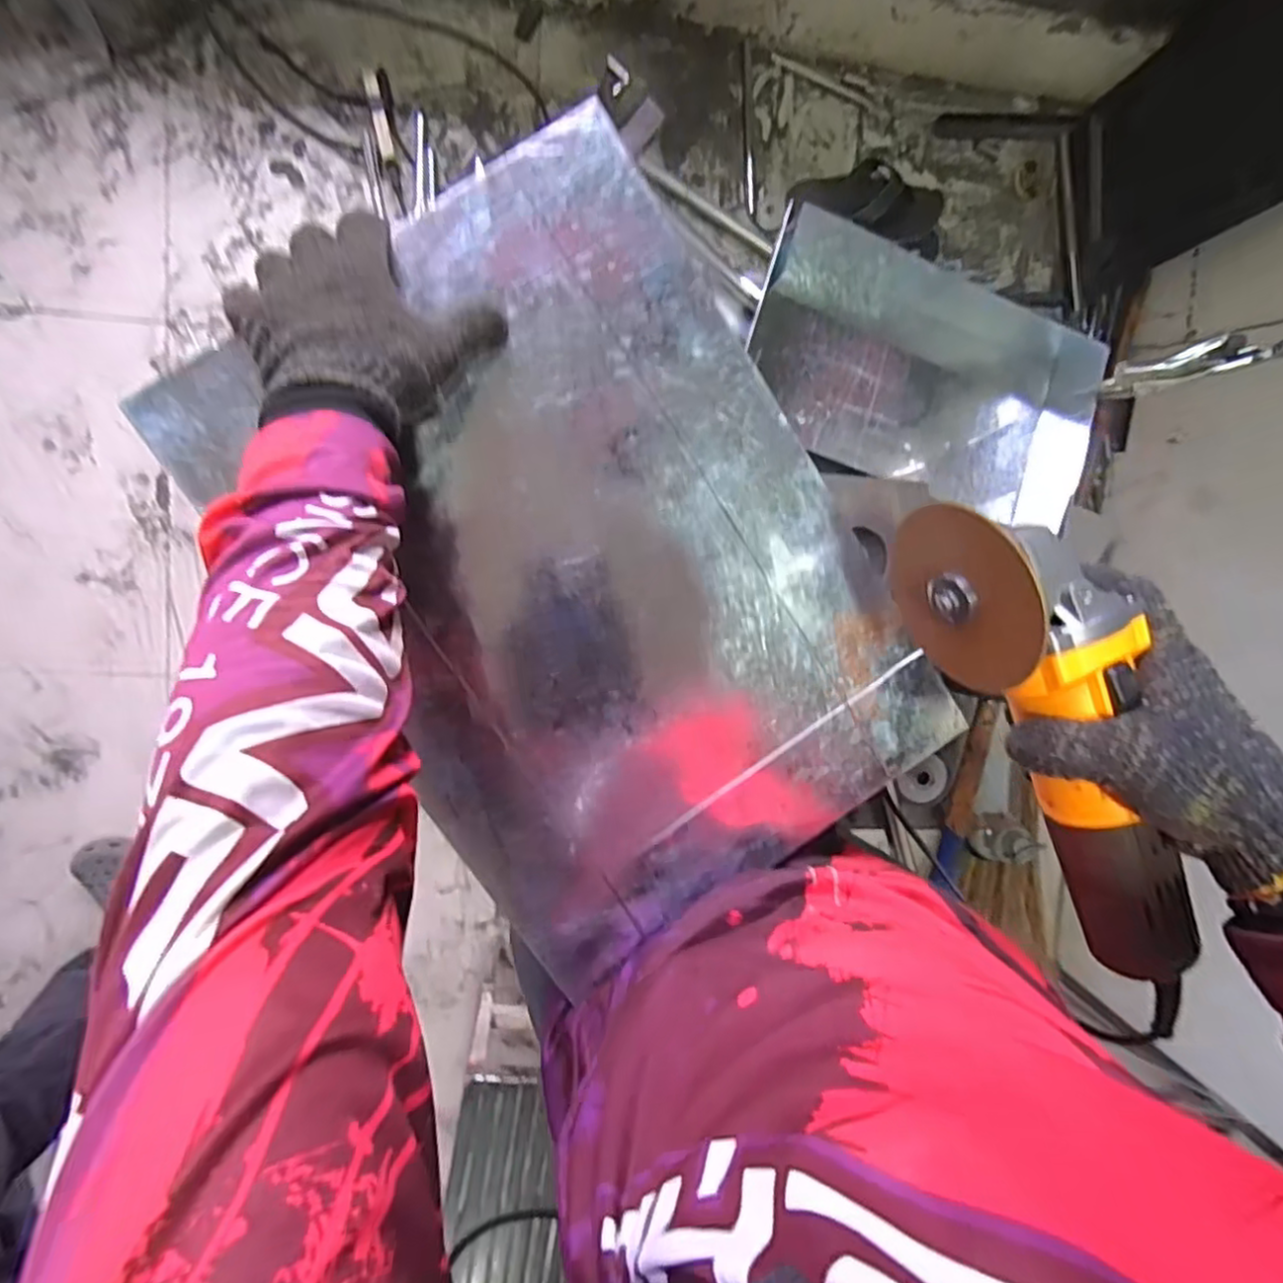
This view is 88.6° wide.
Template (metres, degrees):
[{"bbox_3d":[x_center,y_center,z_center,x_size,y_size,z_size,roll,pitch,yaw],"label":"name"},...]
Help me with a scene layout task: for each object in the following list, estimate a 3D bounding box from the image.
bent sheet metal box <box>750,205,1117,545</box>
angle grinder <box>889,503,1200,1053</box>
[{"bbox_3d":[0.306,-0.291,0.730,0.393,0.077,0.246,17,90,-9],"label":"bent sheet metal box"},{"bbox_3d":[0.234,0.054,0.358,0.082,0.084,0.291,-29,98,-6],"label":"angle grinder"}]

